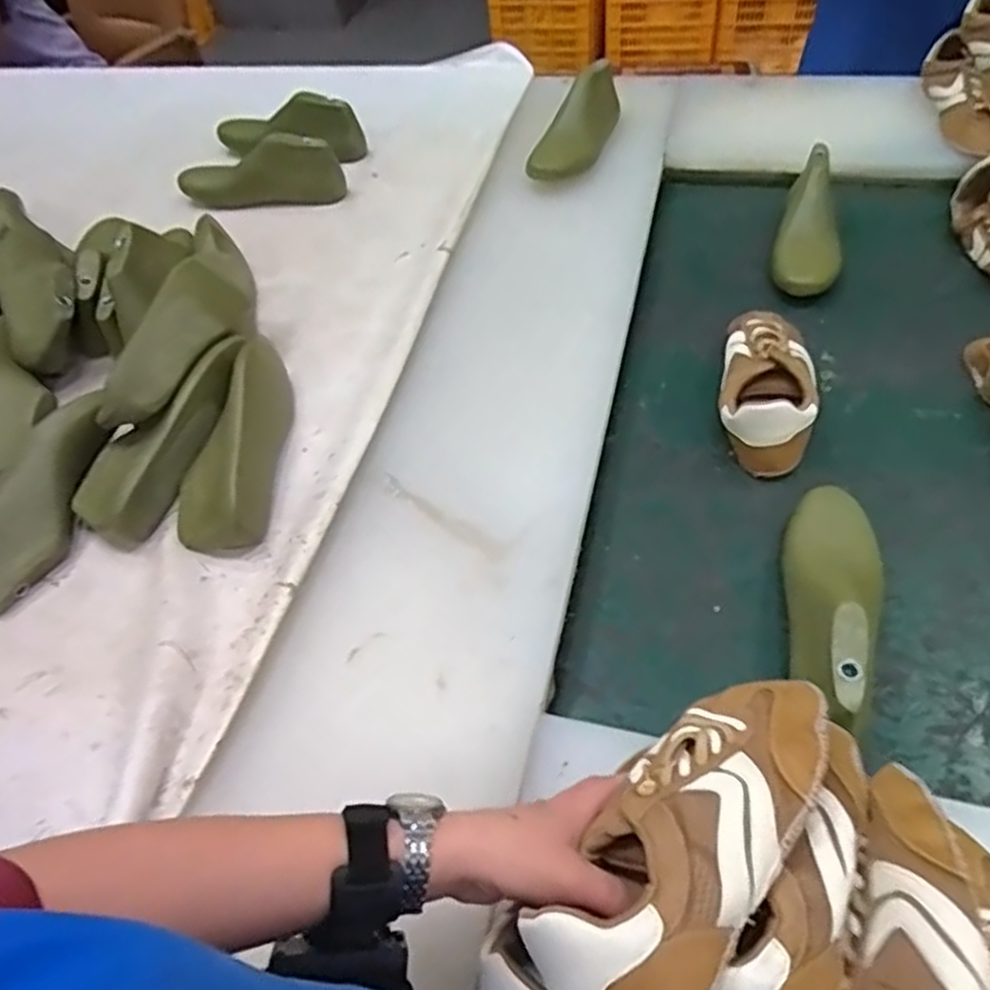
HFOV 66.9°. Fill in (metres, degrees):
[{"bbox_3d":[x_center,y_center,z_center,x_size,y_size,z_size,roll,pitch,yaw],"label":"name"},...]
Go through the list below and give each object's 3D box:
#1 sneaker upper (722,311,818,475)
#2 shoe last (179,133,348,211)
[{"bbox_3d":[0.285,-0.118,0.782,0.091,0.060,0.203,8,53,13],"label":"sneaker upper"},{"bbox_3d":[-0.318,-0.430,1.024,0.212,0.096,0.058,-11,51,-3],"label":"shoe last"}]

